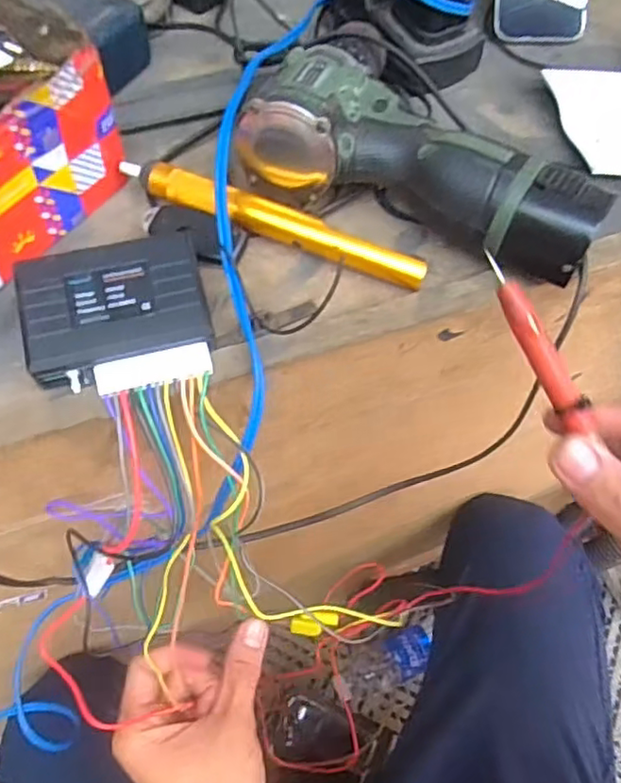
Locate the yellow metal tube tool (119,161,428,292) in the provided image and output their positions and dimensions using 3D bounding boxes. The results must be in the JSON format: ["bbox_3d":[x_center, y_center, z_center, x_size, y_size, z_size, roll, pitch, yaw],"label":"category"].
[{"bbox_3d":[-0.023,-0.093,0.348,0.180,0.023,0.019,22,61,10],"label":"yellow metal tube tool"}]

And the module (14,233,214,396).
[{"bbox_3d":[-0.092,-0.034,0.302,0.083,0.033,0.068,-12,61,-10],"label":"module"}]

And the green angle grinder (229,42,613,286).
[{"bbox_3d":[0.060,-0.125,0.347,0.190,0.063,0.080,23,61,10],"label":"green angle grinder"}]

